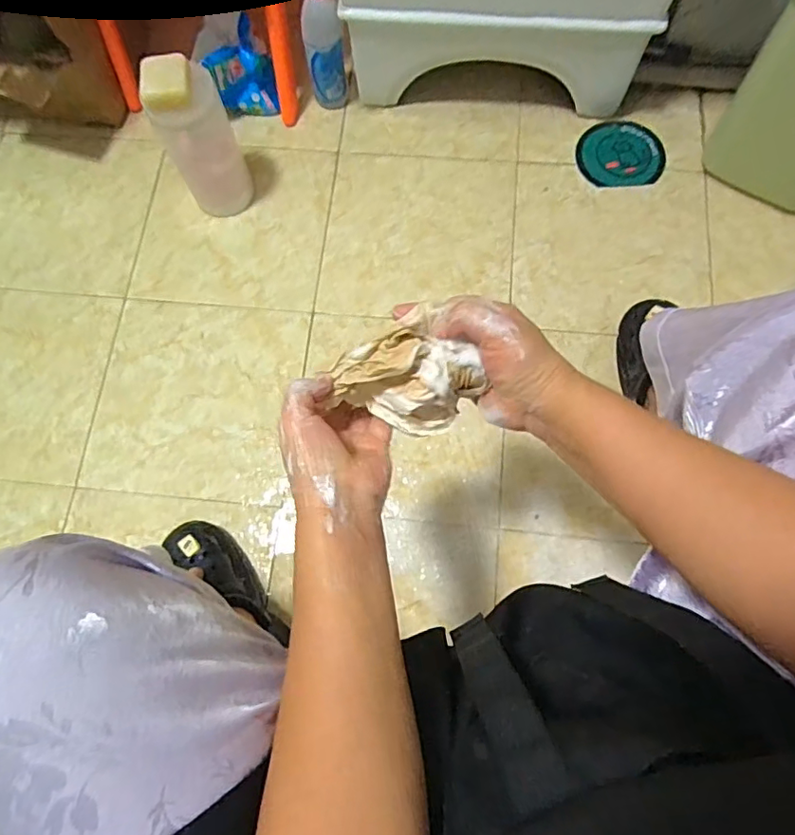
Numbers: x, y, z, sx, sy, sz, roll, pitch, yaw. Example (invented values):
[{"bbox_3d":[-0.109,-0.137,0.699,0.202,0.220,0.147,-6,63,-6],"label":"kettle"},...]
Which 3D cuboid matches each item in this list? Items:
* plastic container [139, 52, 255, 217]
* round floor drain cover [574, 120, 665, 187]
[{"bbox_3d":[-0.292,-0.405,0.825,0.102,0.260,0.077,-22,73,-5],"label":"plastic container"},{"bbox_3d":[0.384,-0.458,0.933,0.145,0.013,0.133,-3,77,-2],"label":"round floor drain cover"}]

